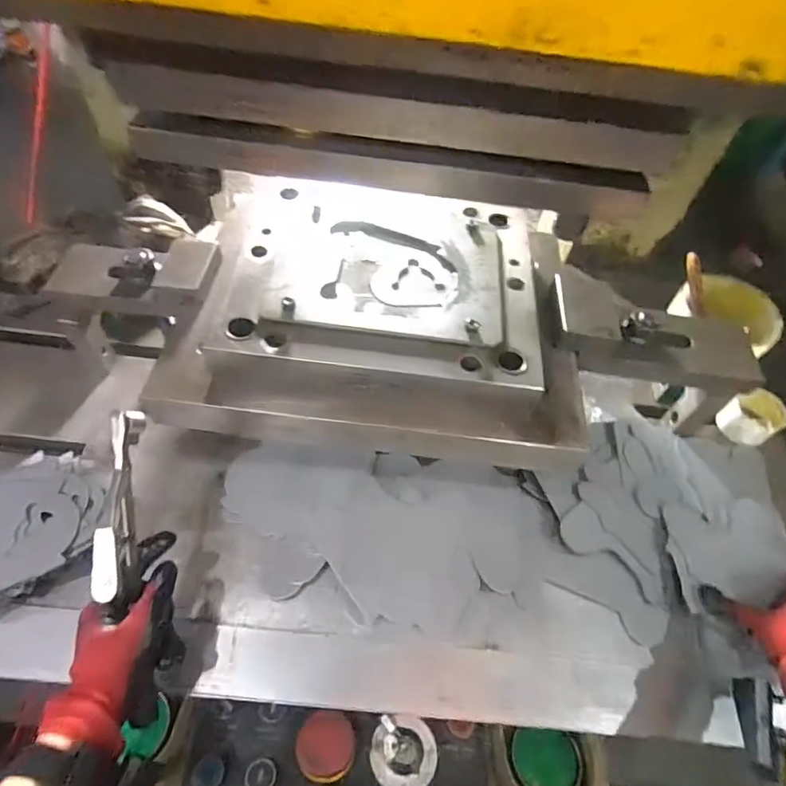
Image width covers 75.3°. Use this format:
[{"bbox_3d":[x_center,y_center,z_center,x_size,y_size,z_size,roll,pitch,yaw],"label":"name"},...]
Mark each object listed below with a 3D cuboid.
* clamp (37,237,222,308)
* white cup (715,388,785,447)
[{"bbox_3d":[-0.295,-0.136,0.581,0.185,0.046,0.098,6,54,-1],"label":"clamp"},{"bbox_3d":[0.490,0.032,0.693,0.069,0.047,0.065,3,54,-4],"label":"white cup"}]

